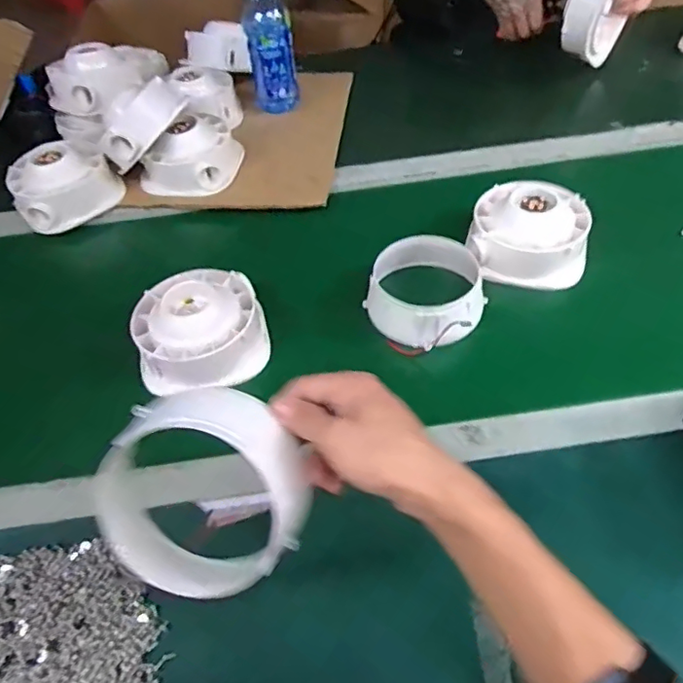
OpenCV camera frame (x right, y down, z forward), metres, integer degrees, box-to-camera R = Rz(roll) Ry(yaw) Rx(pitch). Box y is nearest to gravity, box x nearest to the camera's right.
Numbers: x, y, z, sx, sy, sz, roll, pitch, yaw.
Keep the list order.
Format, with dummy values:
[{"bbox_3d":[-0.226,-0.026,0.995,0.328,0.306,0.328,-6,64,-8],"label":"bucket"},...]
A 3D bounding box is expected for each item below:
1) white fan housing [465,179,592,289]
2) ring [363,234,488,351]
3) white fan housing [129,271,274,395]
[{"bbox_3d":[0.217,-0.129,0.656,0.136,0.068,0.120,3,48,9],"label":"white fan housing"},{"bbox_3d":[0.094,-0.058,0.608,0.124,0.046,0.117,-4,48,4],"label":"ring"},{"bbox_3d":[-0.154,-0.017,0.612,0.138,0.071,0.142,-20,49,-11],"label":"white fan housing"}]

